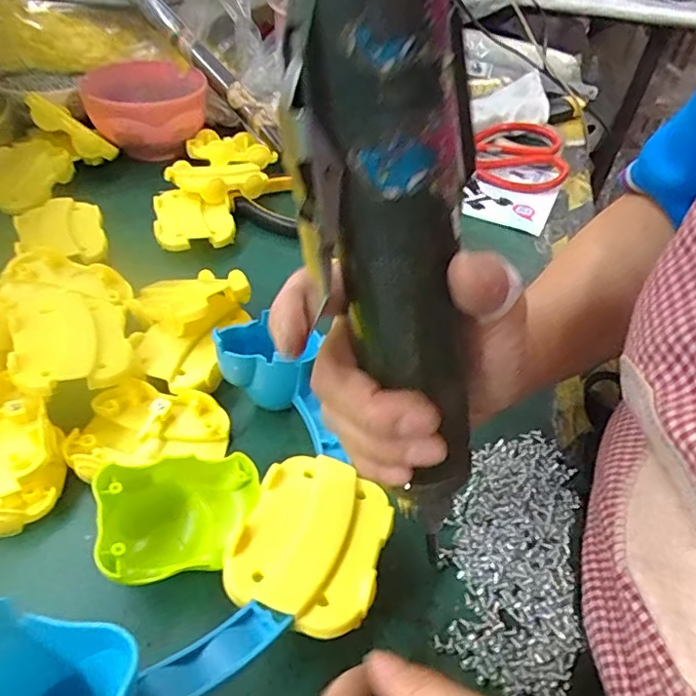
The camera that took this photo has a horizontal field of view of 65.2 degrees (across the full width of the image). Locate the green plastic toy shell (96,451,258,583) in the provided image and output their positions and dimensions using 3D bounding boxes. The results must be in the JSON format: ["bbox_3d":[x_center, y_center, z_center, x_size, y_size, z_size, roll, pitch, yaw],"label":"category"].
[{"bbox_3d":[-0.081,0.082,0.271,0.074,0.042,0.054,-15,48,-19],"label":"green plastic toy shell"}]

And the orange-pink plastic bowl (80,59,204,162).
[{"bbox_3d":[-0.201,-0.242,0.552,0.117,0.056,0.118,-15,48,-19],"label":"orange-pink plastic bowl"}]

